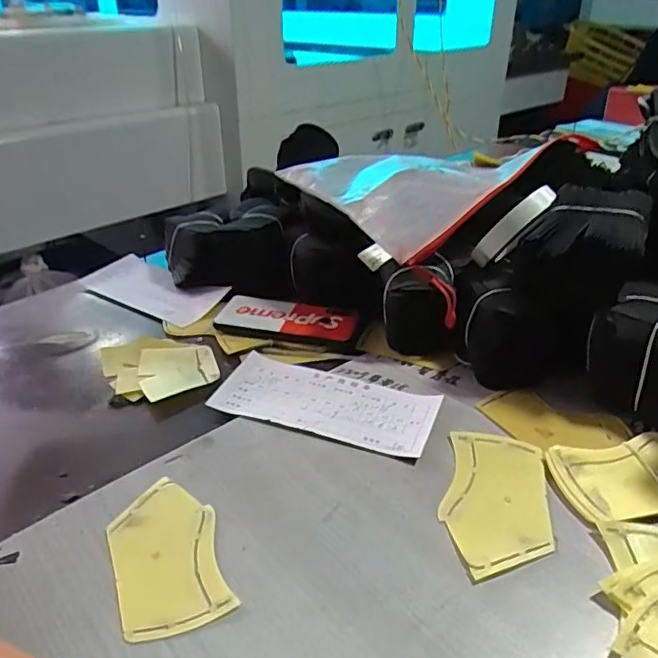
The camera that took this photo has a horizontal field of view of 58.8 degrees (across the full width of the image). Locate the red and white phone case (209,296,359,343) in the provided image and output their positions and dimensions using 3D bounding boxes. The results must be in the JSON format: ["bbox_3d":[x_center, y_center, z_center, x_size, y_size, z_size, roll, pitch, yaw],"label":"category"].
[{"bbox_3d":[-0.050,-0.011,0.688,0.162,0.020,0.064,6,32,13],"label":"red and white phone case"}]

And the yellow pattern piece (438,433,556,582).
[{"bbox_3d":[0.130,0.130,0.454,0.077,0.004,0.142,4,32,11],"label":"yellow pattern piece"}]

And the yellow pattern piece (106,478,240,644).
[{"bbox_3d":[-0.116,0.159,0.417,0.072,0.005,0.128,-15,34,-20],"label":"yellow pattern piece"}]

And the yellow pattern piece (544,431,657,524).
[{"bbox_3d":[0.257,0.117,0.468,0.147,0.008,0.078,-6,35,-8],"label":"yellow pattern piece"}]

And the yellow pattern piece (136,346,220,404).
[{"bbox_3d":[-0.158,0.043,0.612,0.079,0.009,0.088,-10,32,-12],"label":"yellow pattern piece"}]

